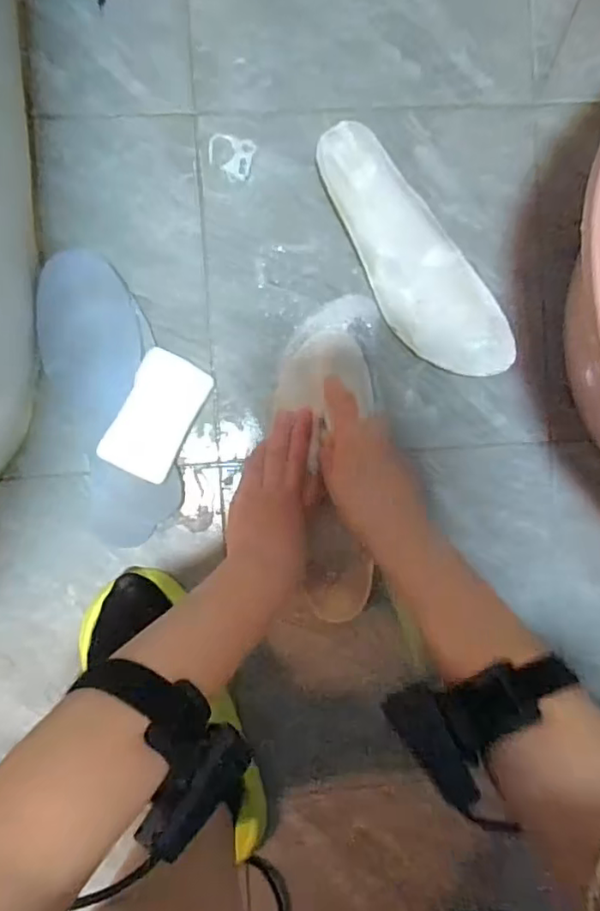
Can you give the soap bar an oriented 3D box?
[{"bbox_3d":[-0.119,-0.034,0.469,0.056,0.032,0.102,25,90,-5],"label":"soap bar"}]

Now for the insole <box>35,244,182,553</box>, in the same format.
[{"bbox_3d":[-0.162,-0.045,0.473,0.079,0.018,0.239,-14,93,-4],"label":"insole"}]

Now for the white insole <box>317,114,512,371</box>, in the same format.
[{"bbox_3d":[0.094,-0.170,0.486,0.082,0.018,0.242,-36,95,-2],"label":"white insole"}]

